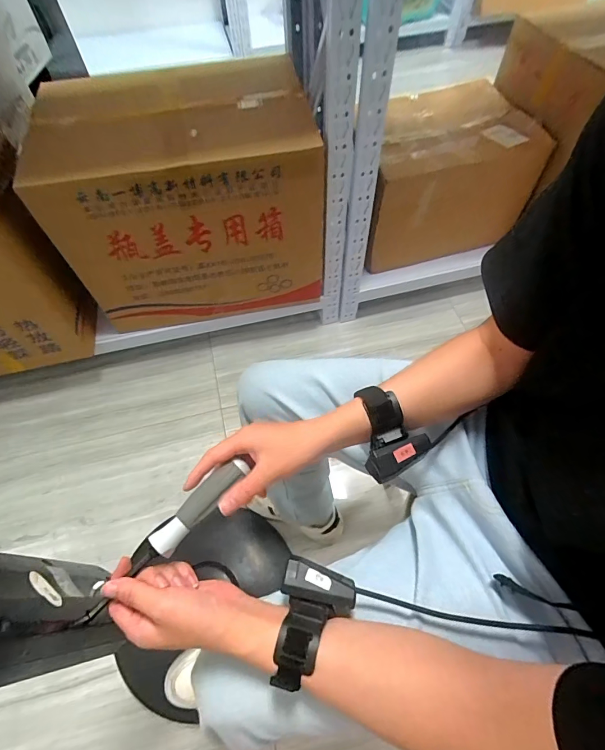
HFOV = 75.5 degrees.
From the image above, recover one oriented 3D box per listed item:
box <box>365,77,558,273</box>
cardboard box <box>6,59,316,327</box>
[{"bbox_3d":[0.352,-0.563,1.106,0.475,0.295,0.338,-18,61,-8],"label":"box"},{"bbox_3d":[-0.269,-0.451,0.996,0.589,0.492,0.422,-7,60,-2],"label":"cardboard box"}]

